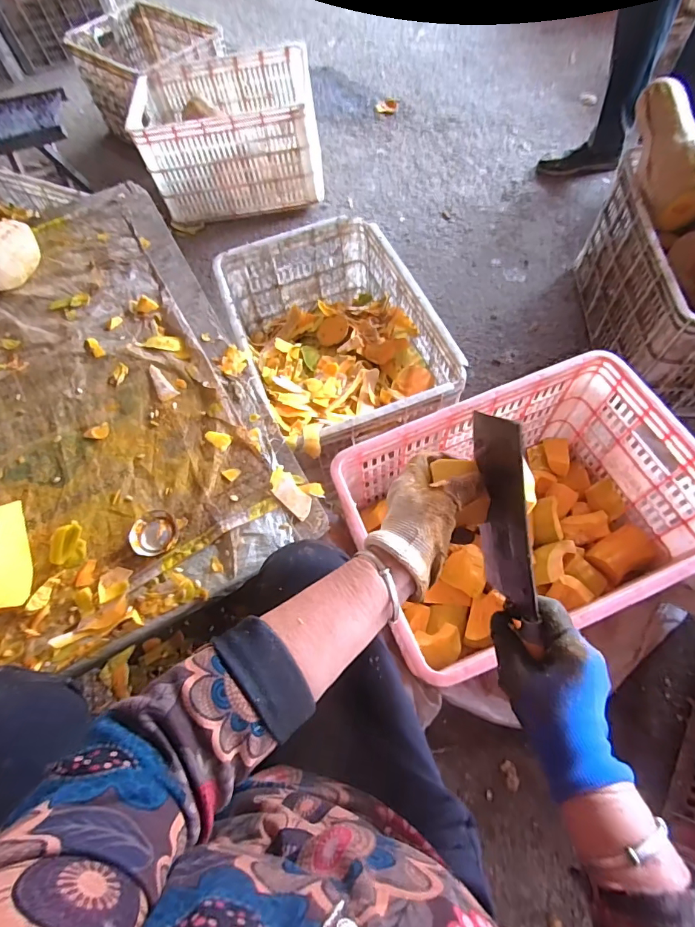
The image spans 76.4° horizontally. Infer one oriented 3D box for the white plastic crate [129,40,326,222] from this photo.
[{"bbox_3d":[-0.358,-1.026,1.396,0.523,0.271,0.367,-8,63,1],"label":"white plastic crate"}]

